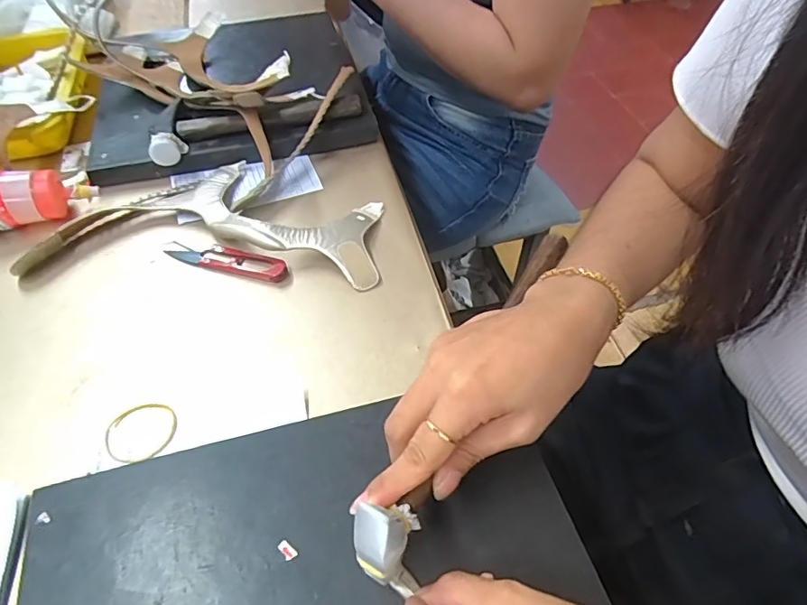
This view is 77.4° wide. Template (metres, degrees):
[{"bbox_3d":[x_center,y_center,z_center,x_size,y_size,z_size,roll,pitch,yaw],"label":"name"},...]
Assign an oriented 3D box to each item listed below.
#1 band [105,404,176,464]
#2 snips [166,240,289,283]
[{"bbox_3d":[-0.182,0.088,0.349,0.044,0.008,0.046,1,49,-1],"label":"band"},{"bbox_3d":[-0.157,-0.038,0.449,0.117,0.011,0.023,14,53,12],"label":"snips"}]

